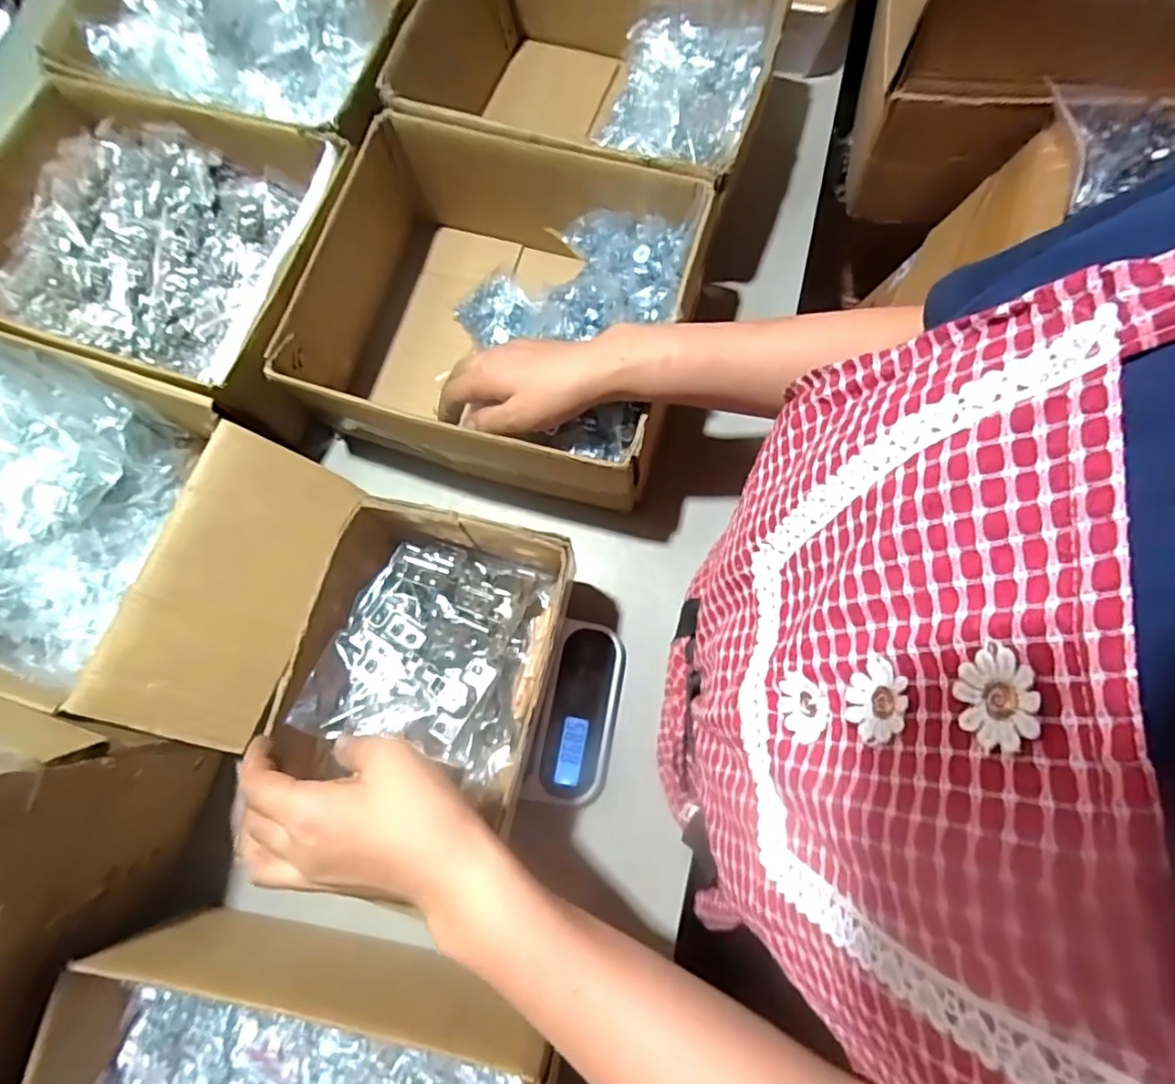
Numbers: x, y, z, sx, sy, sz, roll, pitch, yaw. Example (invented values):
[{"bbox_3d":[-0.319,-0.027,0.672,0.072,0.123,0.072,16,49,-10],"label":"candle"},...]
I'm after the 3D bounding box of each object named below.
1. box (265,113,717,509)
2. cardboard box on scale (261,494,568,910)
[{"bbox_3d":[-0.080,-0.200,0.539,0.310,0.137,0.264,17,78,5],"label":"box"},{"bbox_3d":[-0.113,0.075,0.446,0.174,0.074,0.183,14,78,4],"label":"cardboard box on scale"}]

